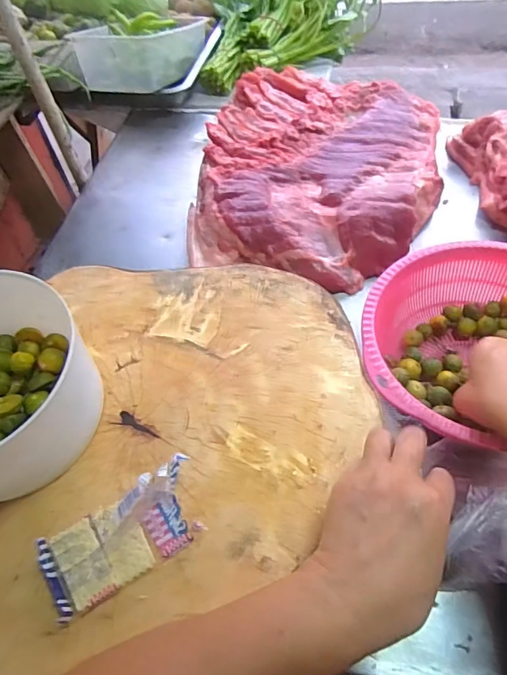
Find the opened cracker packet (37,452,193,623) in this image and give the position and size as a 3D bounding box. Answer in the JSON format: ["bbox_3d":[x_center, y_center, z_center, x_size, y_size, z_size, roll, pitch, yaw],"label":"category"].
[{"bbox_3d":[-0.097,0.144,0.344,0.120,0.042,0.065,-24,58,-12],"label":"opened cracker packet"}]

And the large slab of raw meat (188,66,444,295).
[{"bbox_3d":[0.090,-0.239,0.667,0.317,0.064,0.362,10,57,10],"label":"large slab of raw meat"}]

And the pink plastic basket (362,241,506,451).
[{"bbox_3d":[0.228,0.011,0.485,0.232,0.085,0.219,-8,56,-1],"label":"pink plastic basket"}]

